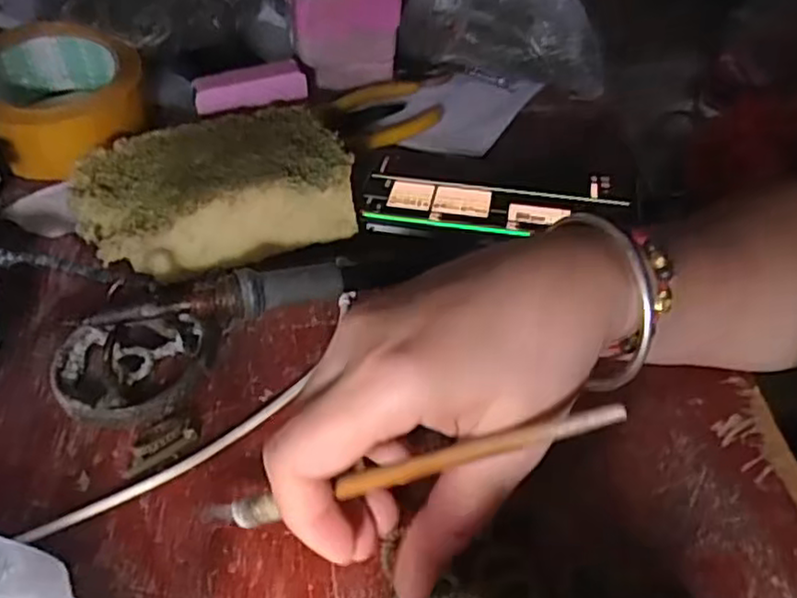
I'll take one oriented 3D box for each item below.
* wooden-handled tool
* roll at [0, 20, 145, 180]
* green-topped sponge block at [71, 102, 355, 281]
[{"bbox_3d":[-0.003,0.058,0.224,0.155,0.007,0.009,-19,41,22],"label":"wooden-handled tool"},{"bbox_3d":[-0.210,-0.133,0.441,0.090,0.054,0.101,-17,48,-17],"label":"roll"},{"bbox_3d":[-0.100,-0.057,0.378,0.137,0.048,0.087,-18,48,-18],"label":"green-topped sponge block"}]

